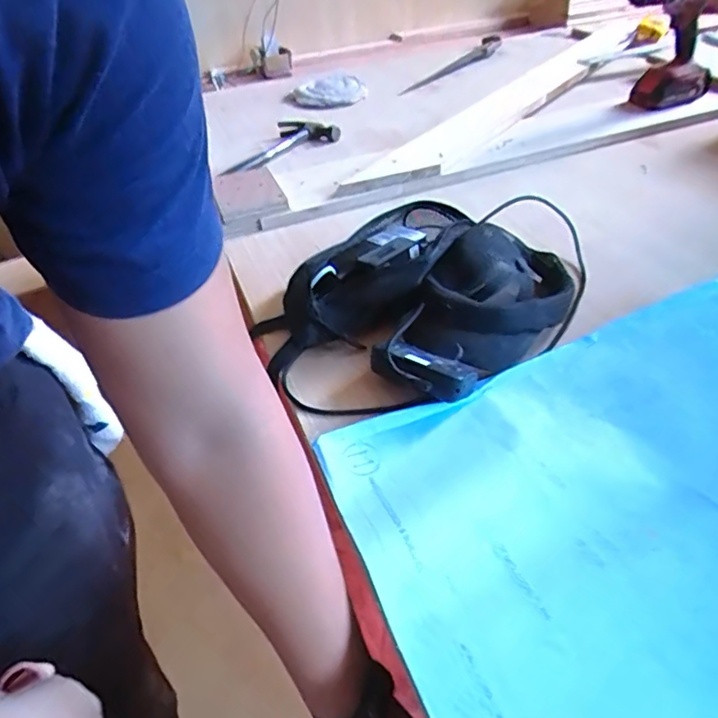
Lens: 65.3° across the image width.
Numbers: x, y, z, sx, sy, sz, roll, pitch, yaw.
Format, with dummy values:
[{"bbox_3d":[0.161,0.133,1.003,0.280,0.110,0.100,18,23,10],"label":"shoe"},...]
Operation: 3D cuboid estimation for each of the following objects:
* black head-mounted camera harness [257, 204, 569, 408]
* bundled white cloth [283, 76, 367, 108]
[{"bbox_3d":[0.073,-0.076,0.629,0.296,0.078,0.275,15,44,21],"label":"black head-mounted camera harness"},{"bbox_3d":[-0.080,-0.640,1.345,0.195,0.045,0.142,-6,41,-2],"label":"bundled white cloth"}]

